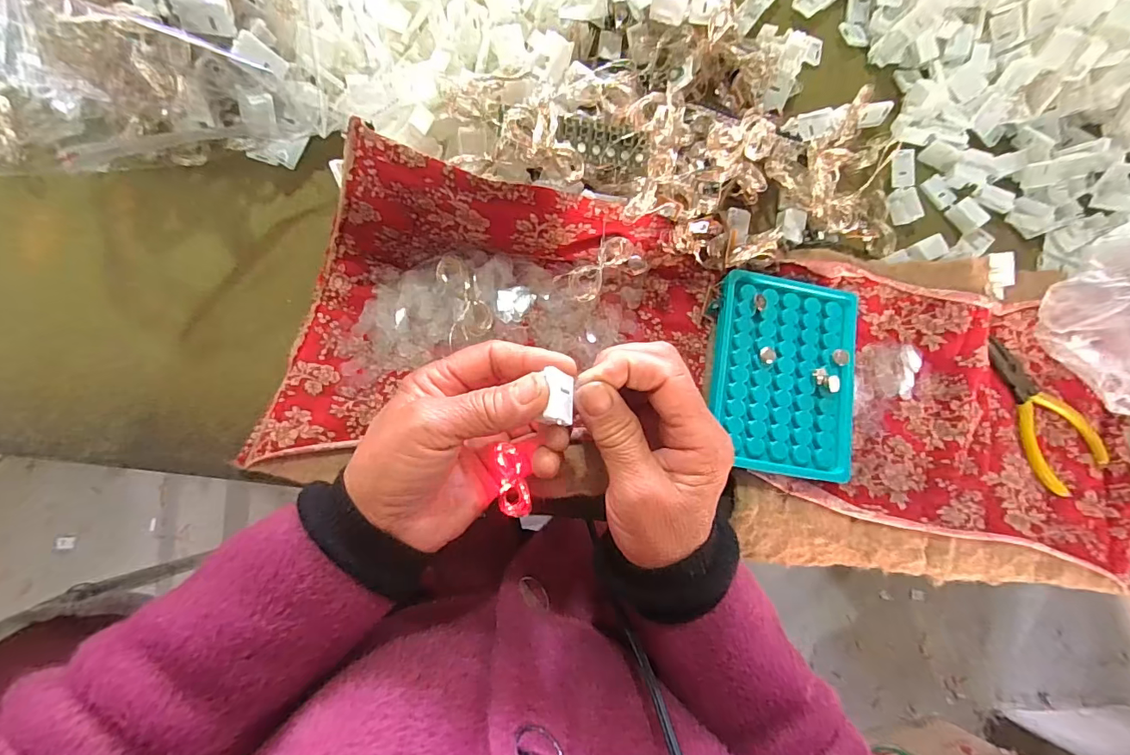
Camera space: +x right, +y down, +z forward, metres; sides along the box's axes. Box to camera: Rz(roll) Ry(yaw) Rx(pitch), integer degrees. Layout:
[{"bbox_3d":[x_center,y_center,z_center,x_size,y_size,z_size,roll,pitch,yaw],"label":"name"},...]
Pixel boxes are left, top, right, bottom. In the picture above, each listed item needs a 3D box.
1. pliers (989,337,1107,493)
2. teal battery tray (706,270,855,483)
[{"bbox_3d":[0.355,0.026,0.362,0.060,0.009,0.121,-36,88,-11],"label":"pliers"},{"bbox_3d":[0.150,-0.002,0.332,0.092,0.022,0.134,7,81,-7],"label":"teal battery tray"}]

